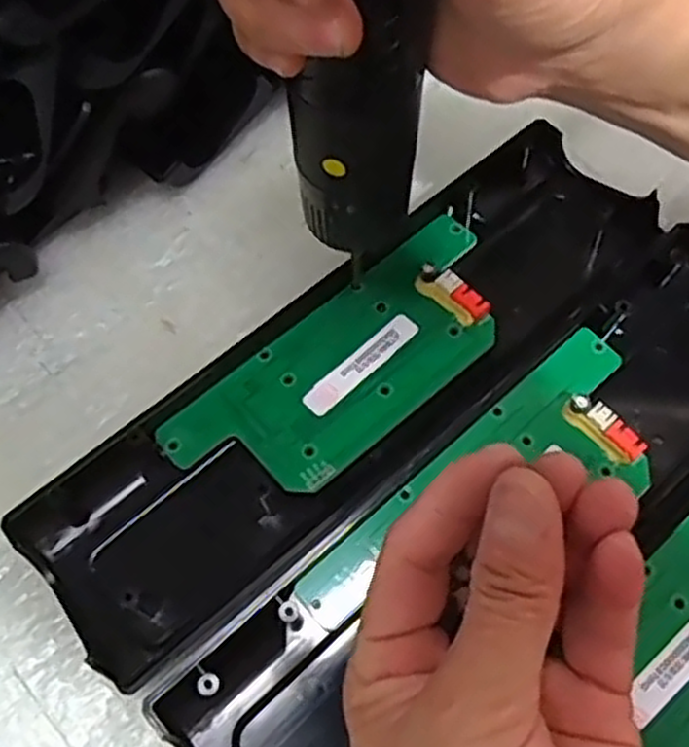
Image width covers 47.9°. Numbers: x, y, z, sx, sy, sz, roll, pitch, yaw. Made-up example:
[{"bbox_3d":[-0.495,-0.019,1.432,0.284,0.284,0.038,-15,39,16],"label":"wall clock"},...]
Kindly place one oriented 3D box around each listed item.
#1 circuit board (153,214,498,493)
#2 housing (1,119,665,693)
[{"bbox_3d":[0.004,-0.003,0.276,0.133,0.016,0.054,-39,73,-15],"label":"circuit board"},{"bbox_3d":[0.004,-0.002,0.277,0.246,0.019,0.071,-38,73,-14],"label":"housing"}]

